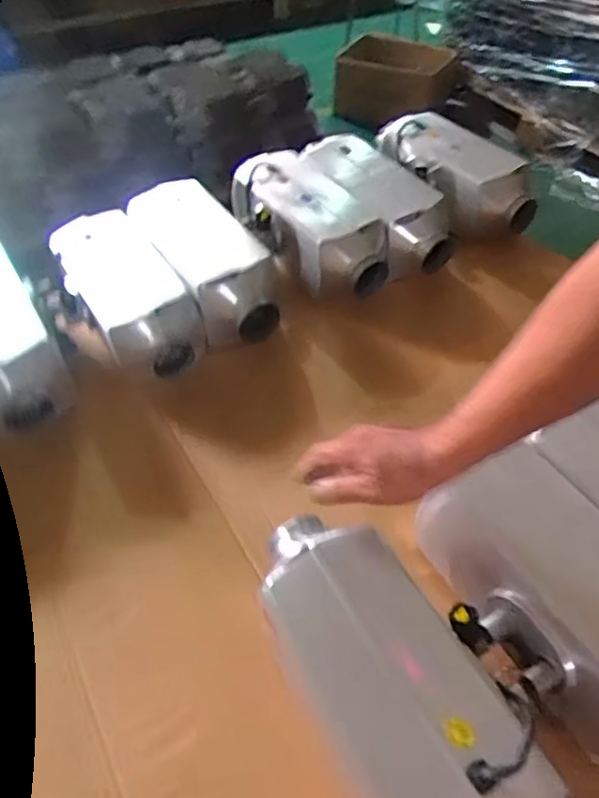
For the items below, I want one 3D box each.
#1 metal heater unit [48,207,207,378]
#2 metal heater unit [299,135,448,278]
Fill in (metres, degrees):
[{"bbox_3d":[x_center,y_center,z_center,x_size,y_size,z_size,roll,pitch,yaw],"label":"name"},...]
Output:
[{"bbox_3d":[-0.285,-0.183,0.975,0.148,0.095,0.362,-24,52,-20],"label":"metal heater unit"},{"bbox_3d":[0.145,-0.384,1.150,0.164,0.106,0.360,-20,51,-17],"label":"metal heater unit"}]

